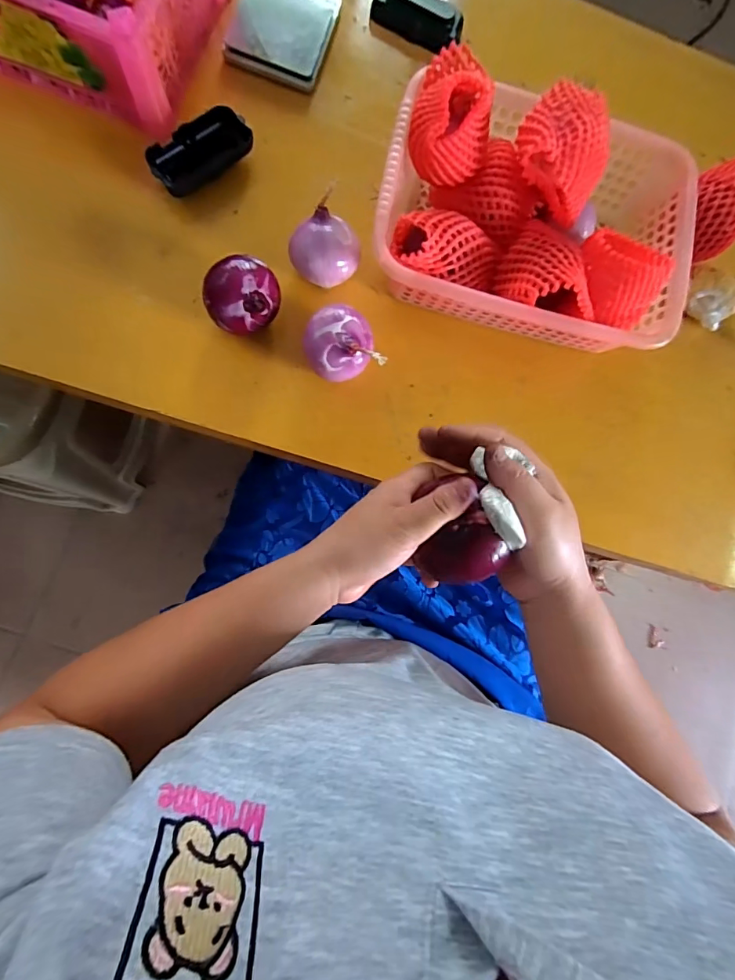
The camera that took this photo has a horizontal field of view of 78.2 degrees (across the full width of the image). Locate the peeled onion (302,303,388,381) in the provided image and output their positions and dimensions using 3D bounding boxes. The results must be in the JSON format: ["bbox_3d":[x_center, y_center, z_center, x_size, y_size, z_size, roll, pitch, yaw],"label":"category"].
[{"bbox_3d":[-0.029,-0.144,0.455,0.070,0.059,0.070,-14,85,-9],"label":"peeled onion"}]

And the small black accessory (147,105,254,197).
[{"bbox_3d":[-0.179,-0.360,0.480,0.108,0.025,0.050,-42,89,-10],"label":"small black accessory"}]

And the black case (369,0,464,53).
[{"bbox_3d":[0.059,-0.555,0.532,0.106,0.027,0.047,22,81,-4],"label":"black case"}]

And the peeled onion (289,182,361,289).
[{"bbox_3d":[-0.045,-0.241,0.464,0.065,0.063,0.062,1,83,-7],"label":"peeled onion"}]

